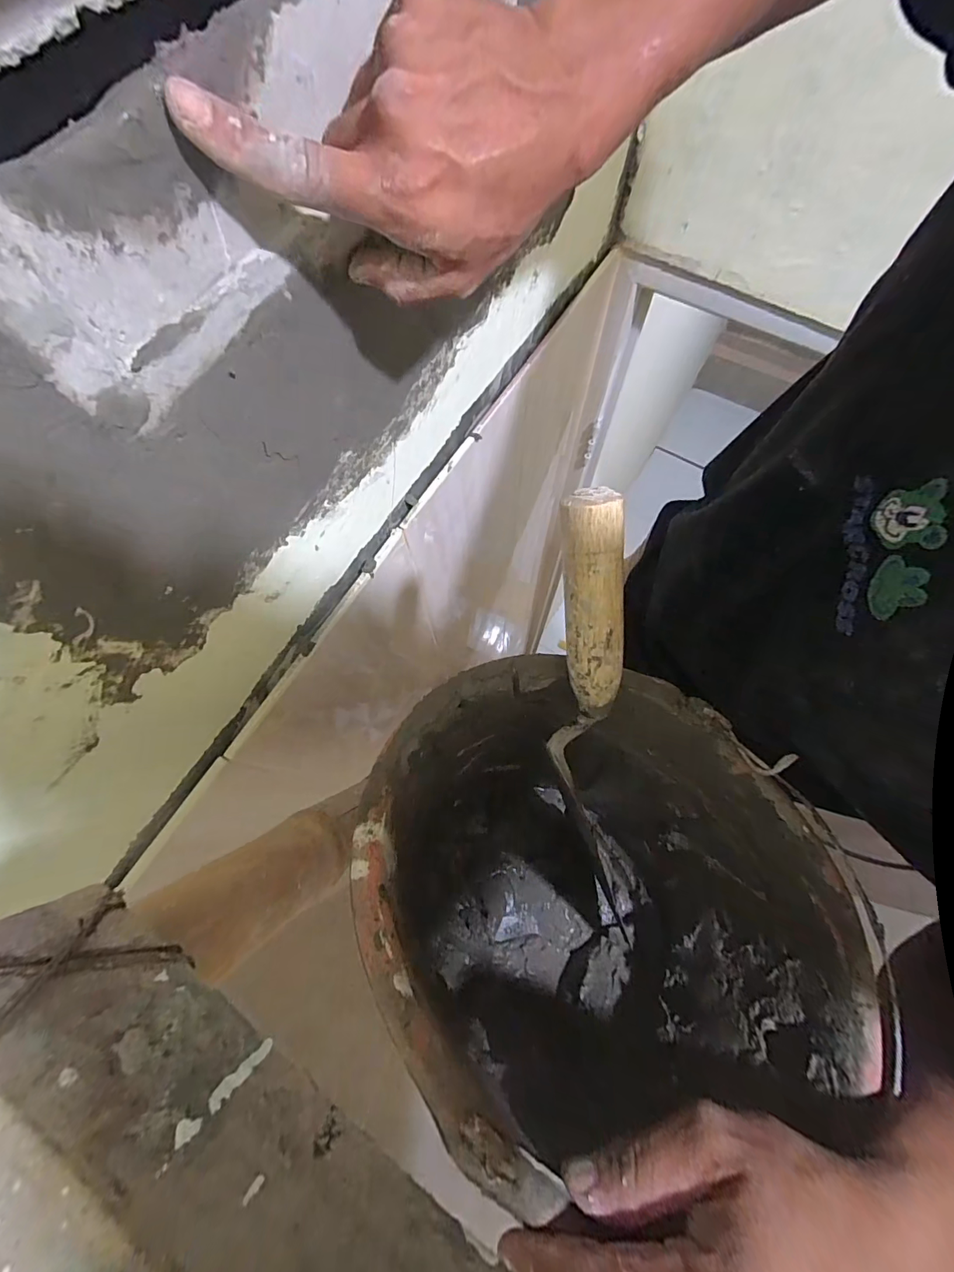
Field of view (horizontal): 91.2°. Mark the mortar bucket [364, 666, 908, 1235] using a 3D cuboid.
[{"bbox_3d":[0.076,0.159,0.325,0.272,0.231,0.239,9,70,4],"label":"mortar bucket"}]

